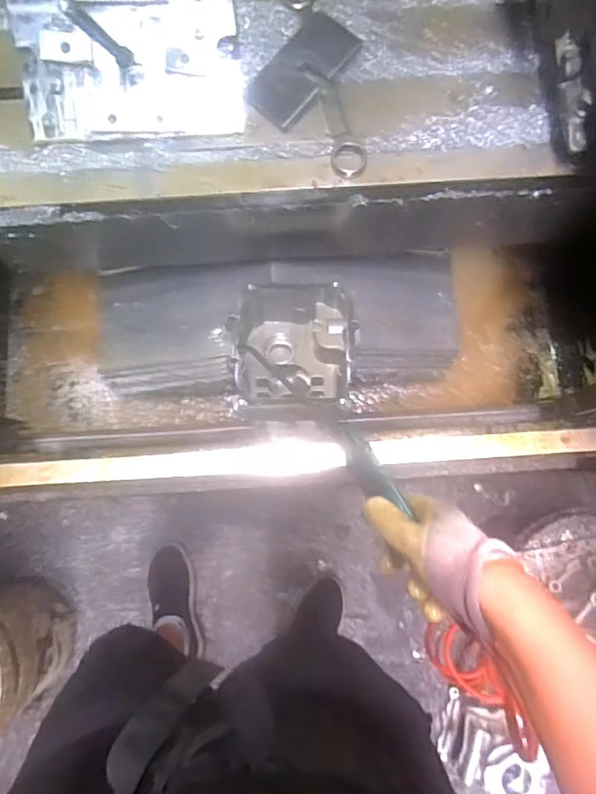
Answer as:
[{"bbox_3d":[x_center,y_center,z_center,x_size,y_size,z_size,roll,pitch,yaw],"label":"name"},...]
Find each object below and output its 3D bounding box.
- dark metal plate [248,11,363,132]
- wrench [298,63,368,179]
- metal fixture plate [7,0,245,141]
[{"bbox_3d":[0.005,-0.438,0.744,0.079,0.006,0.157,40,88,4],"label":"dark metal plate"},{"bbox_3d":[0.050,-0.371,0.739,0.047,0.025,0.163,-17,81,-3],"label":"wrench"},{"bbox_3d":[-0.215,-0.434,0.710,0.277,0.024,0.185,-5,111,-2],"label":"metal fixture plate"}]

